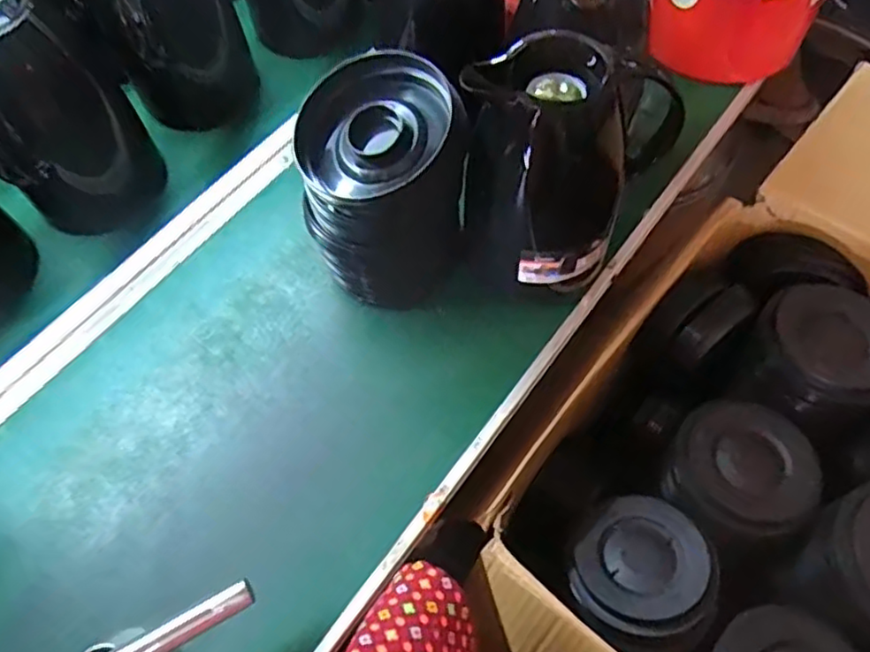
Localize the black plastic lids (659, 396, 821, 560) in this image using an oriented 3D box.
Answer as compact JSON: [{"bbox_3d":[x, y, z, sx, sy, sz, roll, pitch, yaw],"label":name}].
[{"bbox_3d":[0.269,0.136,0.592,0.125,0.061,0.121,-2,60,3],"label":"black plastic lids"}]

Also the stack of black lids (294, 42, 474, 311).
[{"bbox_3d":[-0.043,-0.110,0.532,0.115,0.173,0.112,39,70,22],"label":"stack of black lids"}]

